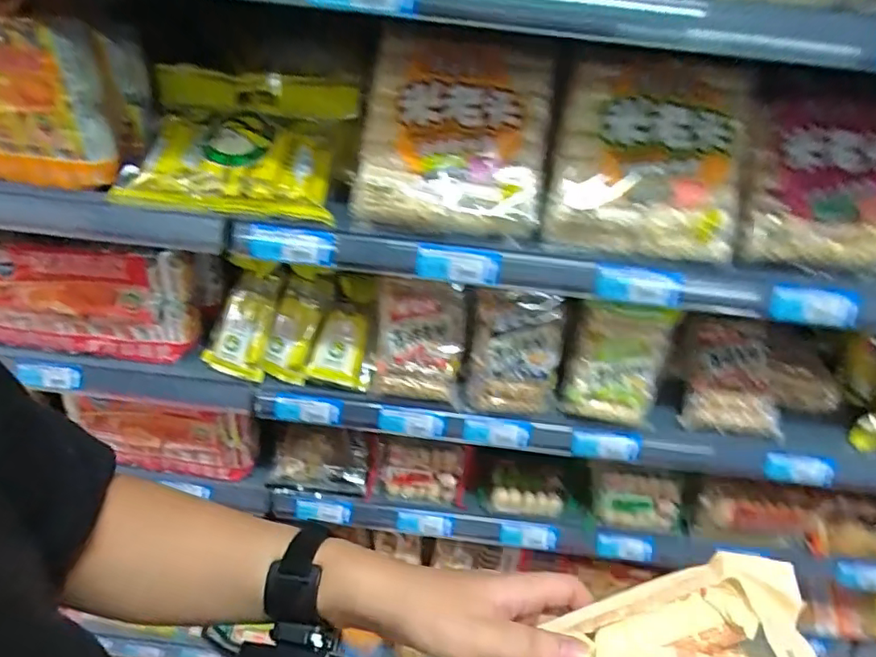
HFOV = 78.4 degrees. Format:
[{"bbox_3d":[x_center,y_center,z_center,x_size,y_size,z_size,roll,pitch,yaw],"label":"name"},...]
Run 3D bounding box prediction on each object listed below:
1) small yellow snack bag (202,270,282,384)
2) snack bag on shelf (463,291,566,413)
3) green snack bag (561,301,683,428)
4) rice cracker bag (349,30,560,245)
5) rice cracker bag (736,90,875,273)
[{"bbox_3d":[-0.302,-0.009,0.849,0.092,0.056,0.168,11,79,7],"label":"small yellow snack bag"},{"bbox_3d":[0.110,0.037,0.768,0.125,0.198,0.040,5,35,-3],"label":"snack bag on shelf"},{"bbox_3d":[0.256,0.052,0.766,0.136,0.178,0.040,8,35,2],"label":"green snack bag"},{"bbox_3d":[0.021,-0.240,0.656,0.225,0.263,0.075,9,-9,4],"label":"rice cracker bag"},{"bbox_3d":[0.491,-0.174,0.661,0.251,0.209,0.060,3,-1,-2],"label":"rice cracker bag"}]

